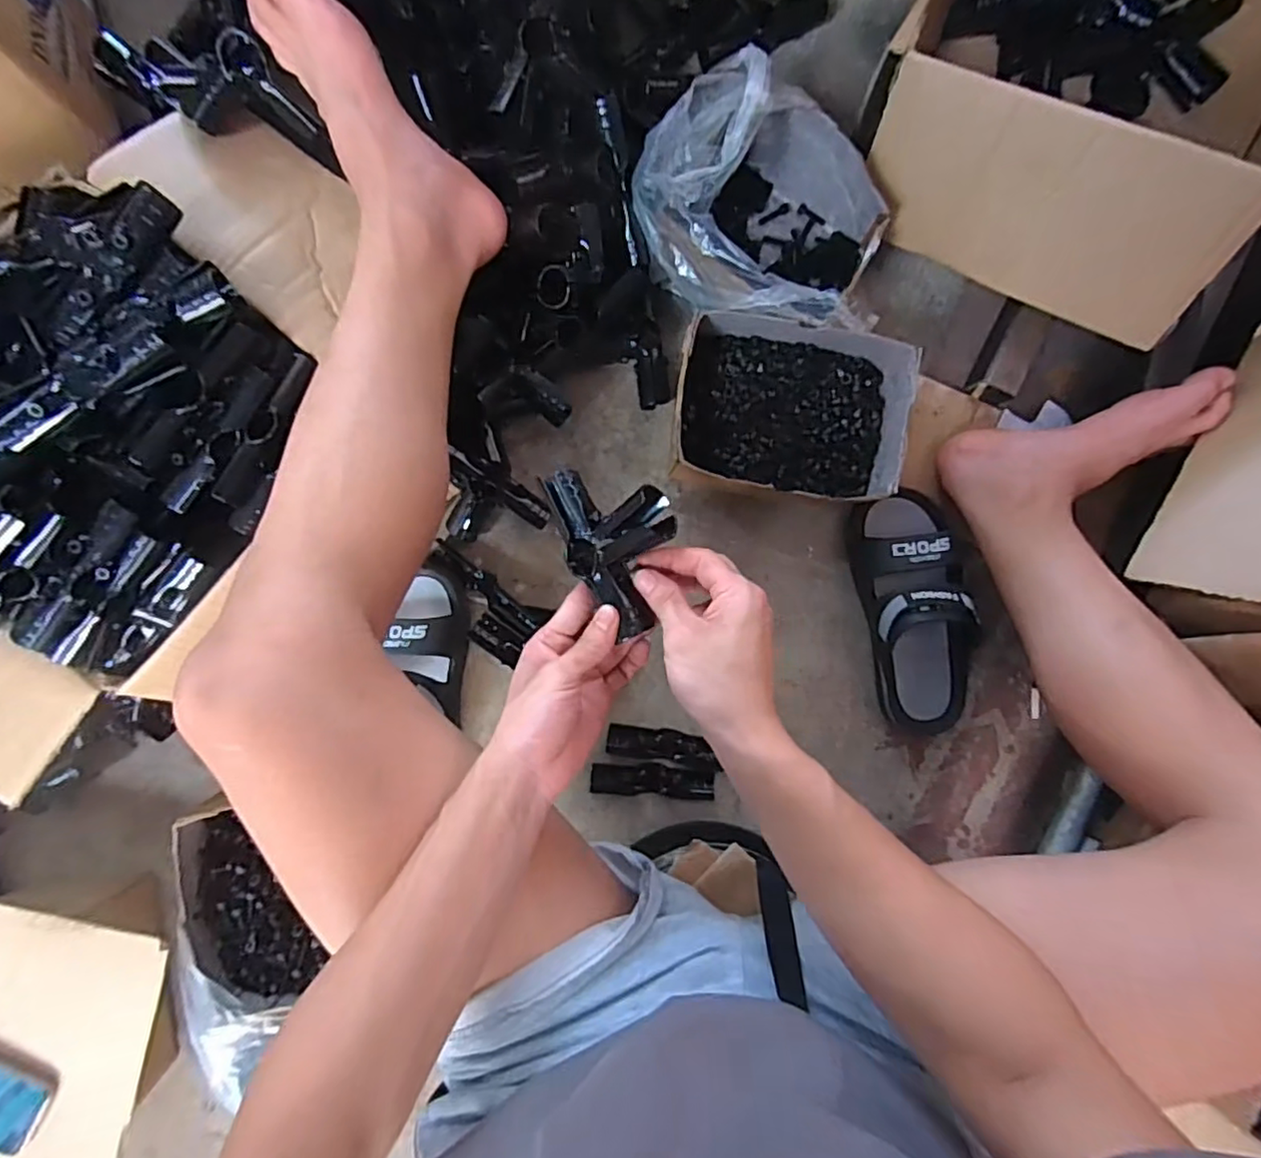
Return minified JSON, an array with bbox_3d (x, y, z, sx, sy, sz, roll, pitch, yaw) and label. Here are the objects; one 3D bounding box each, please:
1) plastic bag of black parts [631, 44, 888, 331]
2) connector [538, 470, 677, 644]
[{"bbox_3d":[0.124,-0.332,0.582,0.218,0.139,0.189,31,91,-3],"label":"plastic bag of black parts"},{"bbox_3d":[-0.008,-0.024,0.429,0.074,0.055,0.121,-18,93,-1],"label":"connector"}]

